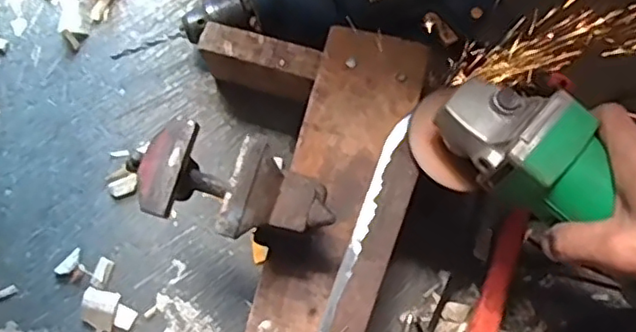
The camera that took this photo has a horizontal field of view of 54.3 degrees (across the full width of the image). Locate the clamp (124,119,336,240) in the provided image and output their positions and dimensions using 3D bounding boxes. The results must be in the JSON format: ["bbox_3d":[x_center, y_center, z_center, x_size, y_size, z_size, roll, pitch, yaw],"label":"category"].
[{"bbox_3d":[-0.053,0.017,0.399,0.125,0.063,0.061,16,78,1],"label":"clamp"}]

